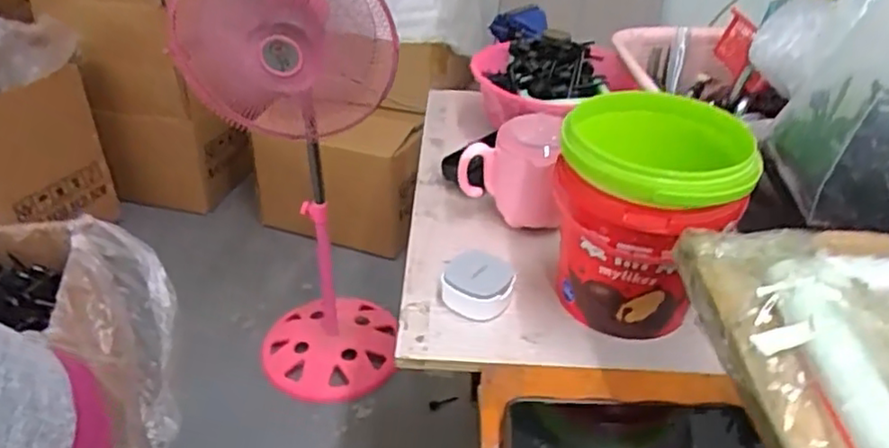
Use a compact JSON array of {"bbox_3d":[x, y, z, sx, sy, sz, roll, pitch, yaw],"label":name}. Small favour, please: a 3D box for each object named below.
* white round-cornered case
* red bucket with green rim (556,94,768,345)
[{"bbox_3d":[0.028,0.048,0.547,0.055,0.029,0.053,0,34,0],"label":"white round-cornered case"},{"bbox_3d":[0.152,-0.006,0.518,0.125,0.150,0.132,0,34,0],"label":"red bucket with green rim"}]

